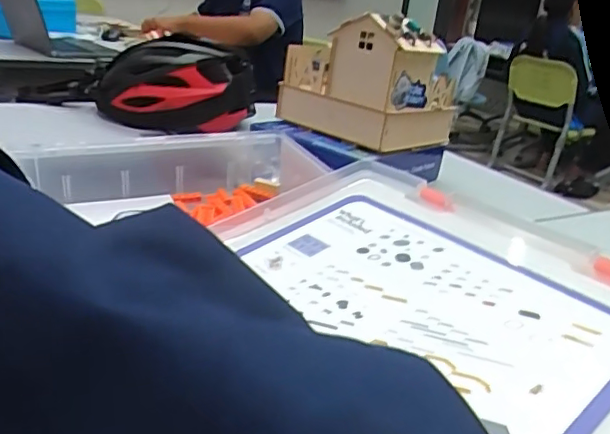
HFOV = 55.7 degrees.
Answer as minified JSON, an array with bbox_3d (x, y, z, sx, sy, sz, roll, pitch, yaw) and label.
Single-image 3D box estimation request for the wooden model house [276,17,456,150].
[{"bbox_3d":[0.090,-0.181,0.793,0.172,0.167,0.175,-15,30,-42],"label":"wooden model house"}]

